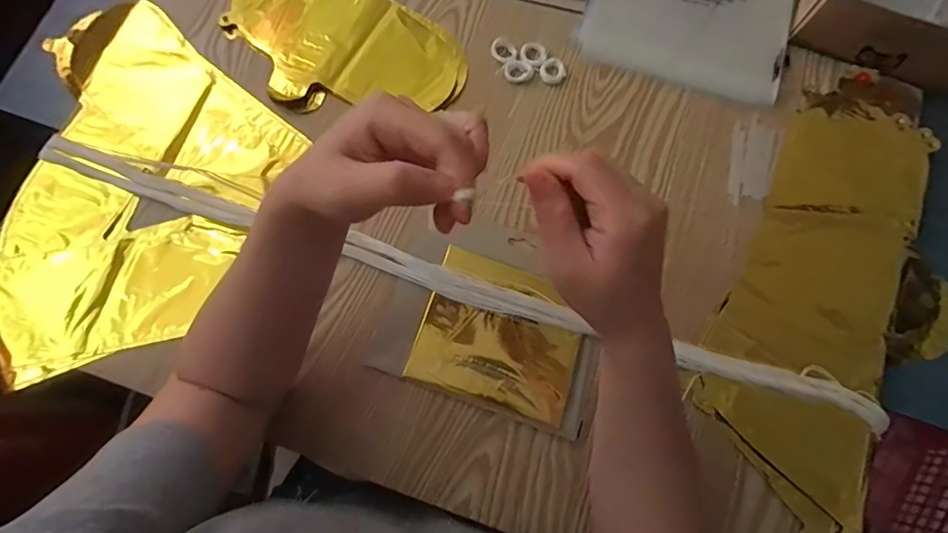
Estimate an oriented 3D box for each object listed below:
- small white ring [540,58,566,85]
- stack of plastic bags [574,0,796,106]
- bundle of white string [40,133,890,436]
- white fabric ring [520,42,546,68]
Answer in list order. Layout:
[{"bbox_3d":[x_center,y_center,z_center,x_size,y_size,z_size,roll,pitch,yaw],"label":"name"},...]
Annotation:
[{"bbox_3d":[0.080,-0.199,0.518,0.026,0.006,0.024,0,76,-2],"label":"small white ring"},{"bbox_3d":[0.240,-0.300,0.551,0.206,0.010,0.231,18,76,3],"label":"stack of plastic bags"},{"bbox_3d":[-0.024,0.008,0.456,0.779,0.019,0.034,18,76,2],"label":"bundle of white string"},{"bbox_3d":[0.060,-0.217,0.520,0.027,0.004,0.027,0,76,-2],"label":"white fabric ring"}]

